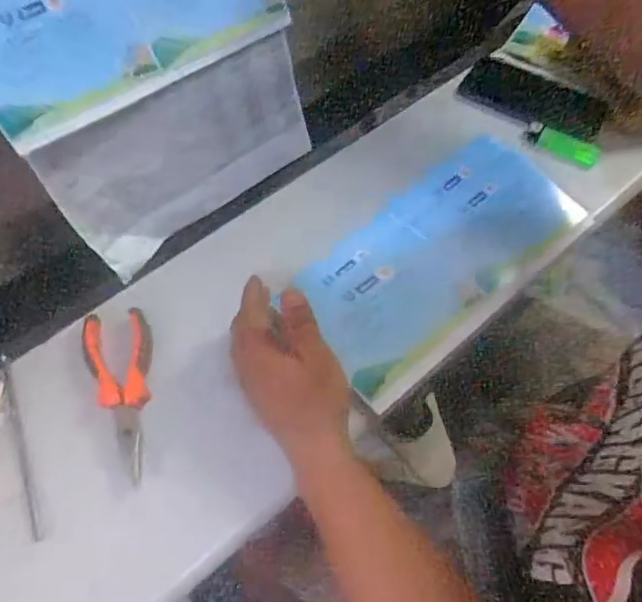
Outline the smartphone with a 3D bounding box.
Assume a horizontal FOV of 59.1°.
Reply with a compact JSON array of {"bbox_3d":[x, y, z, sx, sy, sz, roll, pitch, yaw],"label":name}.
[{"bbox_3d":[0.246,-0.234,0.657,0.161,0.012,0.082,31,65,16],"label":"smartphone"}]

